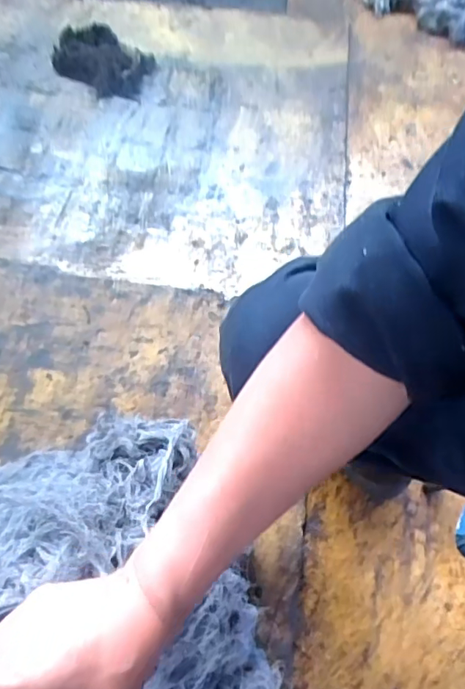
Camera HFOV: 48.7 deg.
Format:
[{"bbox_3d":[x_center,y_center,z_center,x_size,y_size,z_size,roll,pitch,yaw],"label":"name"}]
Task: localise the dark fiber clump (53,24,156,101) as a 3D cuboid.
[{"bbox_3d":[-0.348,-0.755,1.349,0.327,0.063,0.194,34,63,18],"label":"dark fiber clump"}]

